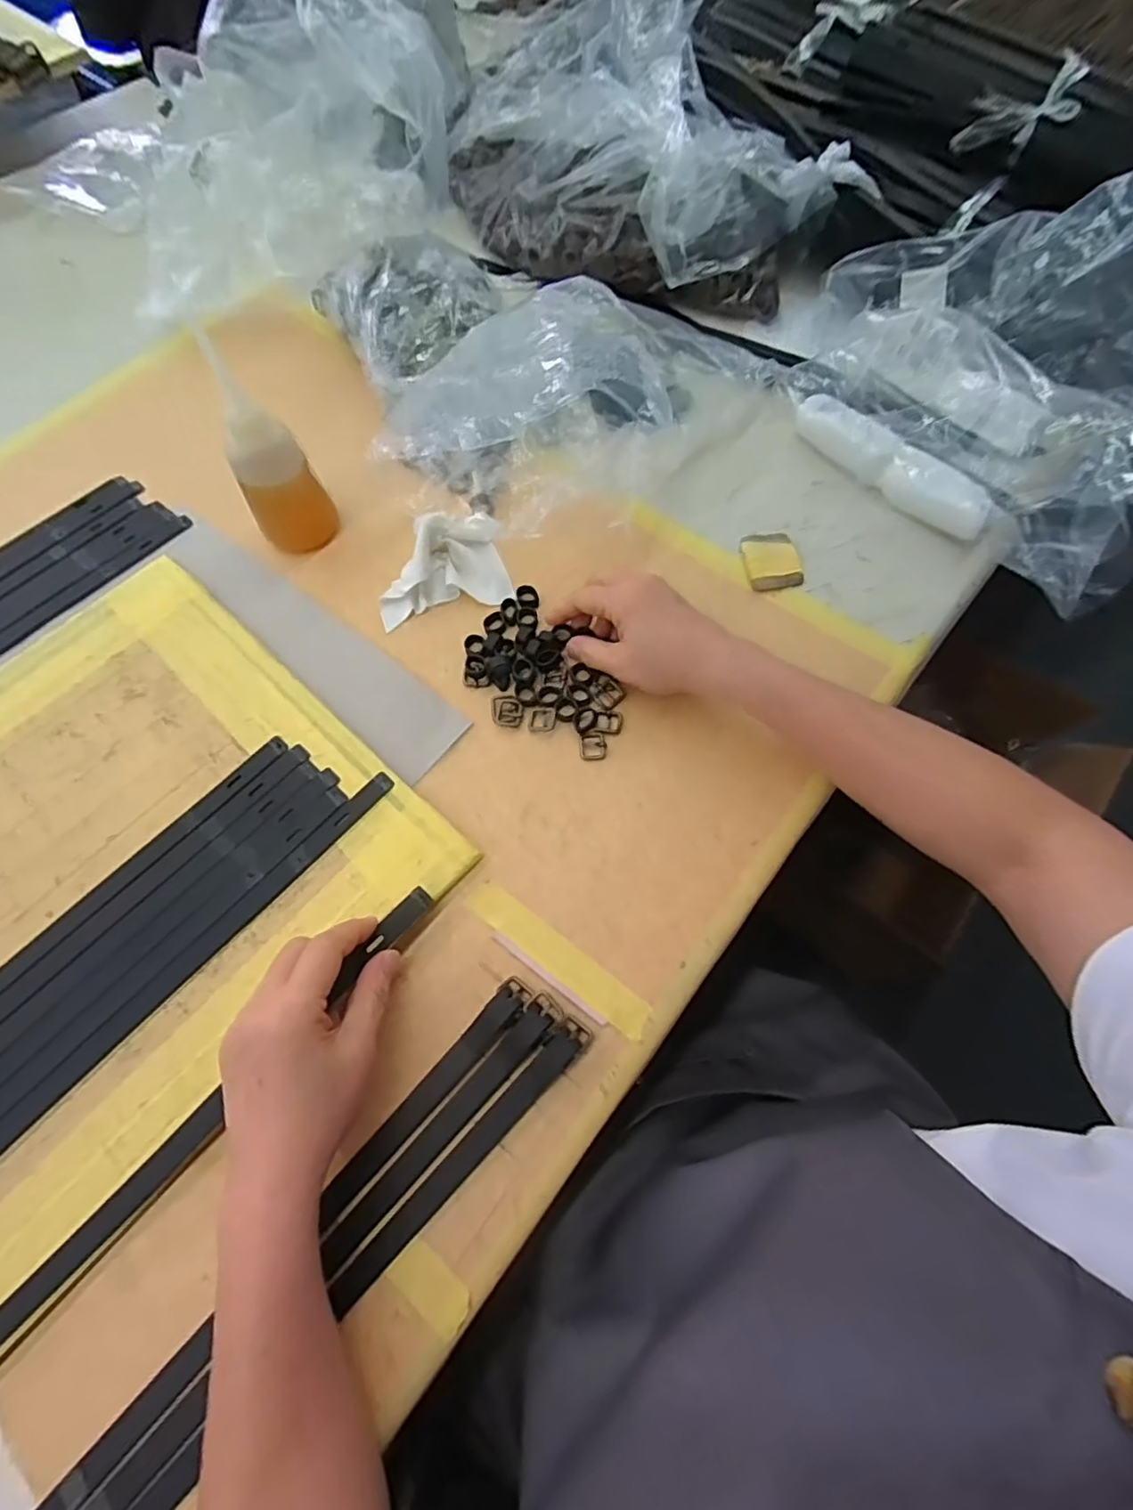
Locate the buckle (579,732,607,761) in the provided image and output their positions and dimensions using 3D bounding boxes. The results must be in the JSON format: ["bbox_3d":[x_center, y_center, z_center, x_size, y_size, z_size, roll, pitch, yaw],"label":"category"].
[{"bbox_3d":[0.020,-0.007,0.451,0.019,0.004,0.022,-2,68,-1],"label":"buckle"}]

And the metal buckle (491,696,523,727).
[{"bbox_3d":[-0.046,-0.034,0.461,0.024,0.007,0.022,4,68,1],"label":"metal buckle"}]

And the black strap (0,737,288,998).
[{"bbox_3d":[-0.340,0.126,0.380,0.024,0.008,0.378,39,73,14],"label":"black strap"}]

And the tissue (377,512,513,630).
[{"bbox_3d":[-0.106,-0.159,0.503,0.109,0.033,0.075,-15,69,-7],"label":"tissue"}]

